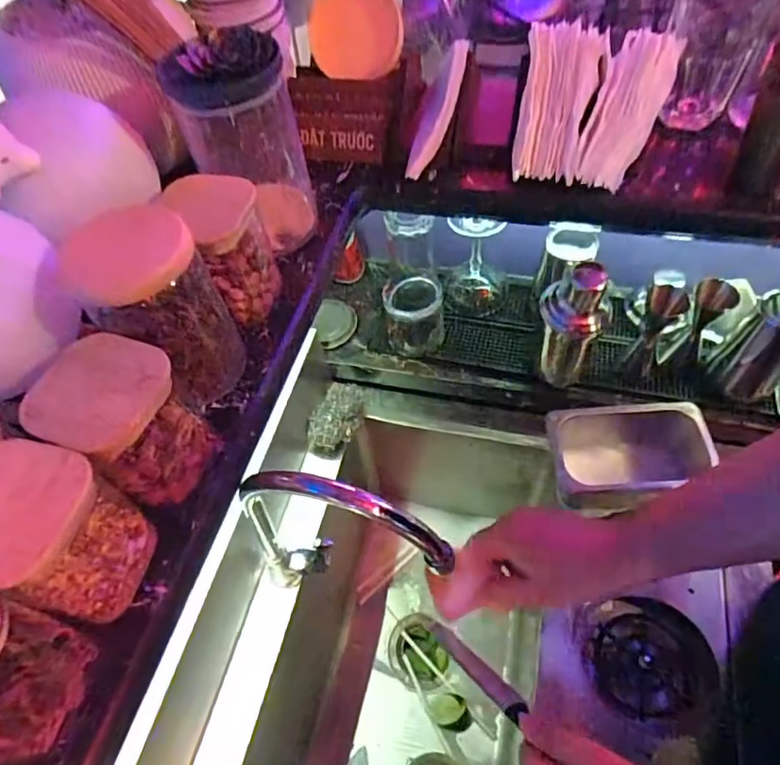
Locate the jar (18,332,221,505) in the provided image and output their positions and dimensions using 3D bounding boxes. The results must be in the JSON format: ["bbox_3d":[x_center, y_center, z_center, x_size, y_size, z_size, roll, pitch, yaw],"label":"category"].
[{"bbox_3d":[-0.183,0.027,0.393,0.080,0.104,0.080,16,59,16],"label":"jar"}]

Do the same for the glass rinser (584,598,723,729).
[{"bbox_3d":[0.276,0.296,0.595,0.124,0.028,0.120,-1,60,1],"label":"glass rinser"}]

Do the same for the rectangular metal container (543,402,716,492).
[{"bbox_3d":[0.279,0.090,0.657,0.181,0.101,0.104,-5,55,2],"label":"rectangular metal container"}]

